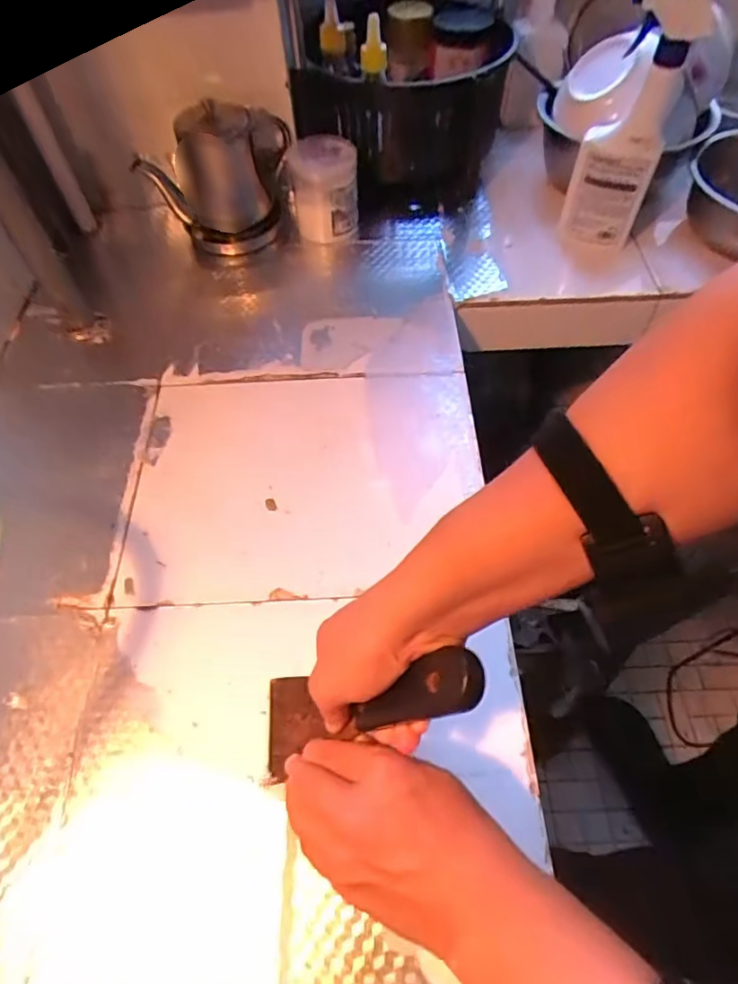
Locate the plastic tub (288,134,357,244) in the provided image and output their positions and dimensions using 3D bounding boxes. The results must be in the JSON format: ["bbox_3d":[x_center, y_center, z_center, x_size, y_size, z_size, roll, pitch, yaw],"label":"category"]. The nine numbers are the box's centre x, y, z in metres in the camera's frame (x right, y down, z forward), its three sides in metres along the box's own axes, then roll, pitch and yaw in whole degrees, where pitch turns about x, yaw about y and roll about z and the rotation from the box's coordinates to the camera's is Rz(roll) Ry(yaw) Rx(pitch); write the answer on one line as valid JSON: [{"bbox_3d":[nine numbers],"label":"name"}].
[{"bbox_3d":[-0.056,-0.380,0.685,0.079,0.110,0.082,-2,58,-1],"label":"plastic tub"}]

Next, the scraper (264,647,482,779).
[{"bbox_3d":[-0.008,0.135,0.337,0.015,0.192,0.059,25,51,-31],"label":"scraper"}]

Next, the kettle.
[{"bbox_3d":[-0.180,-0.392,0.667,0.144,0.153,0.131,6,58,4],"label":"kettle"}]

